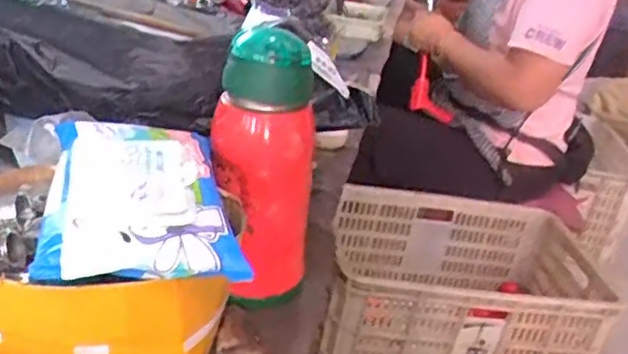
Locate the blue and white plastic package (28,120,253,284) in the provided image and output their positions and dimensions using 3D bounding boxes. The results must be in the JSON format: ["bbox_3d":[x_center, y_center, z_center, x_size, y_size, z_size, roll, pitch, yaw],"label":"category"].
[{"bbox_3d":[-0.107,0.009,0.415,0.108,0.034,0.152,3,26,-16],"label":"blue and white plastic package"}]

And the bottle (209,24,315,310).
[{"bbox_3d":[-0.038,-0.005,0.504,0.079,0.195,0.067,5,25,-7],"label":"bottle"}]

